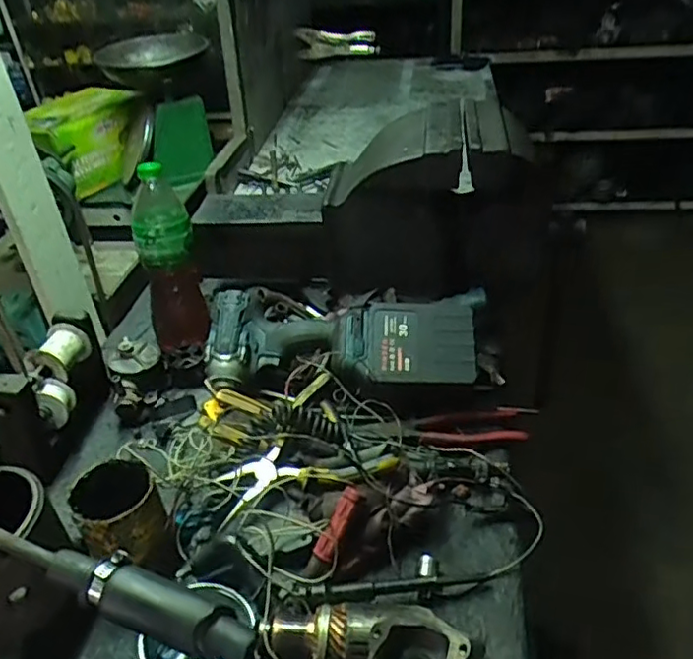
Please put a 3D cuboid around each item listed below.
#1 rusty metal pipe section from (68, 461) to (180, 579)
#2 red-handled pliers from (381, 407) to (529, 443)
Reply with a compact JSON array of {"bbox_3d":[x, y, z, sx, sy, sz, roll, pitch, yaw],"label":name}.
[{"bbox_3d":[-0.206,0.174,0.564,0.073,0.103,0.075,-23,40,-23],"label":"rusty metal pipe section"},{"bbox_3d":[0.124,0.114,0.716,0.162,0.025,0.048,-7,36,-3],"label":"red-handled pliers"}]

